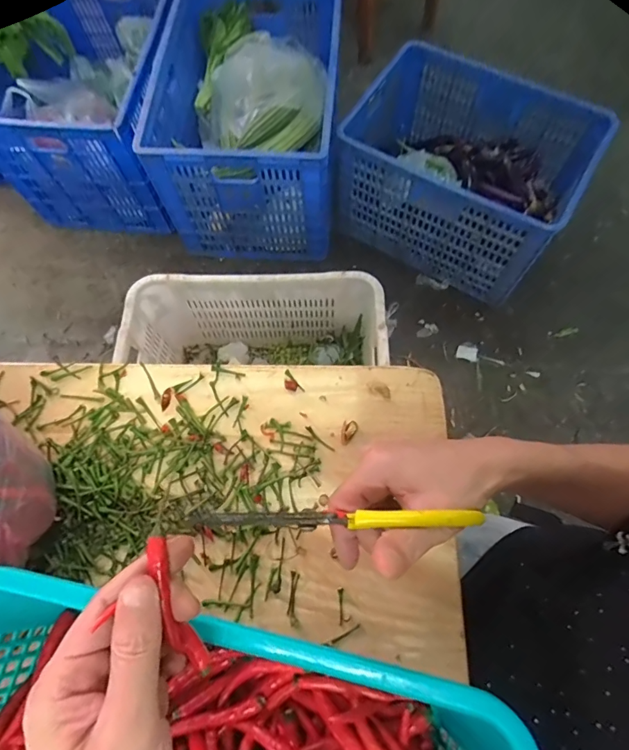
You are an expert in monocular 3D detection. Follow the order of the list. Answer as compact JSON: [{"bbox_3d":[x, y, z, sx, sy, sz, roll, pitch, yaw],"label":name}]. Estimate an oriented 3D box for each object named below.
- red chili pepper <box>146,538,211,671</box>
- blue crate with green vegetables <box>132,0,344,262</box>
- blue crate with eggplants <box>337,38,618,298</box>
[{"bbox_3d":[-0.073,0.125,0.230,0.010,0.016,0.084,-17,103,-4],"label":"red chili pepper"},{"bbox_3d":[-0.172,-0.748,1.313,0.476,0.409,0.636,2,70,3],"label":"blue crate with green vegetables"},{"bbox_3d":[0.422,-0.600,1.253,0.609,0.380,0.490,29,74,12],"label":"blue crate with eggplants"}]

